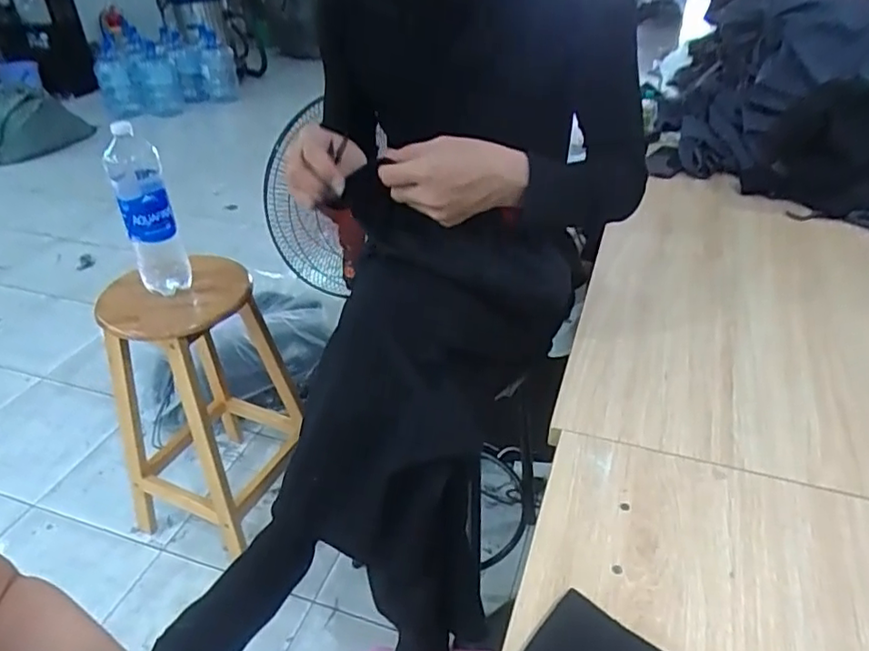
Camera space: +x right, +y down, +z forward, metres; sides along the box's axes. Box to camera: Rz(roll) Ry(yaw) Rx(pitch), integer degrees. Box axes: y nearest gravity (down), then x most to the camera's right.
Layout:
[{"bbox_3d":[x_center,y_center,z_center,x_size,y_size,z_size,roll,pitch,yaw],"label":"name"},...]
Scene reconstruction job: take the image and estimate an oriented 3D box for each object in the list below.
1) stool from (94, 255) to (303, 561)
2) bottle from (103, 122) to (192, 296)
[{"bbox_3d":[-0.488,0.166,1.350,0.287,0.601,0.344,14,38,21],"label":"stool"},{"bbox_3d":[-0.518,-0.200,1.103,0.091,0.304,0.085,-19,39,-23],"label":"bottle"}]

